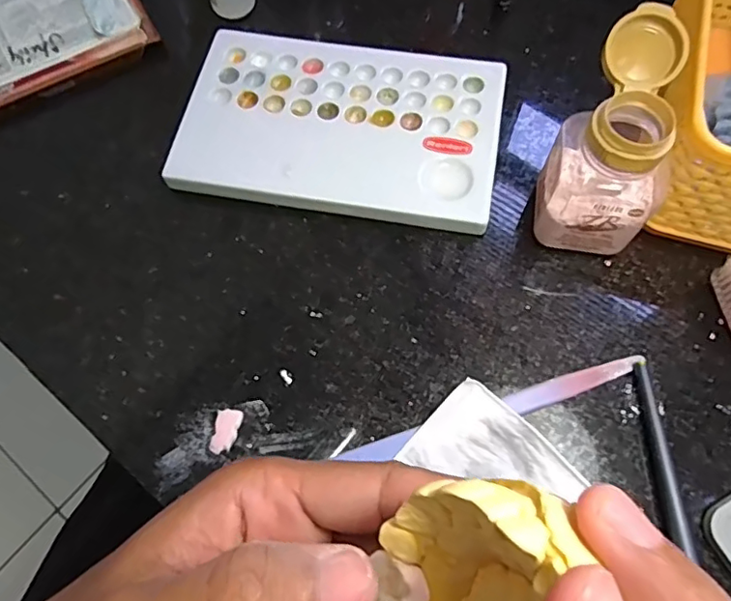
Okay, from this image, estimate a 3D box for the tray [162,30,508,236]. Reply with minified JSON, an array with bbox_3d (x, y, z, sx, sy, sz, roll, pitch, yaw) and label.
[{"bbox_3d":[-0.012,-0.087,0.278,0.150,0.009,0.095,9,71,5],"label":"tray"}]

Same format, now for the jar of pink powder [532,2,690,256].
[{"bbox_3d":[0.103,-0.062,0.232,0.045,0.072,0.069,22,73,9],"label":"jar of pink powder"}]

